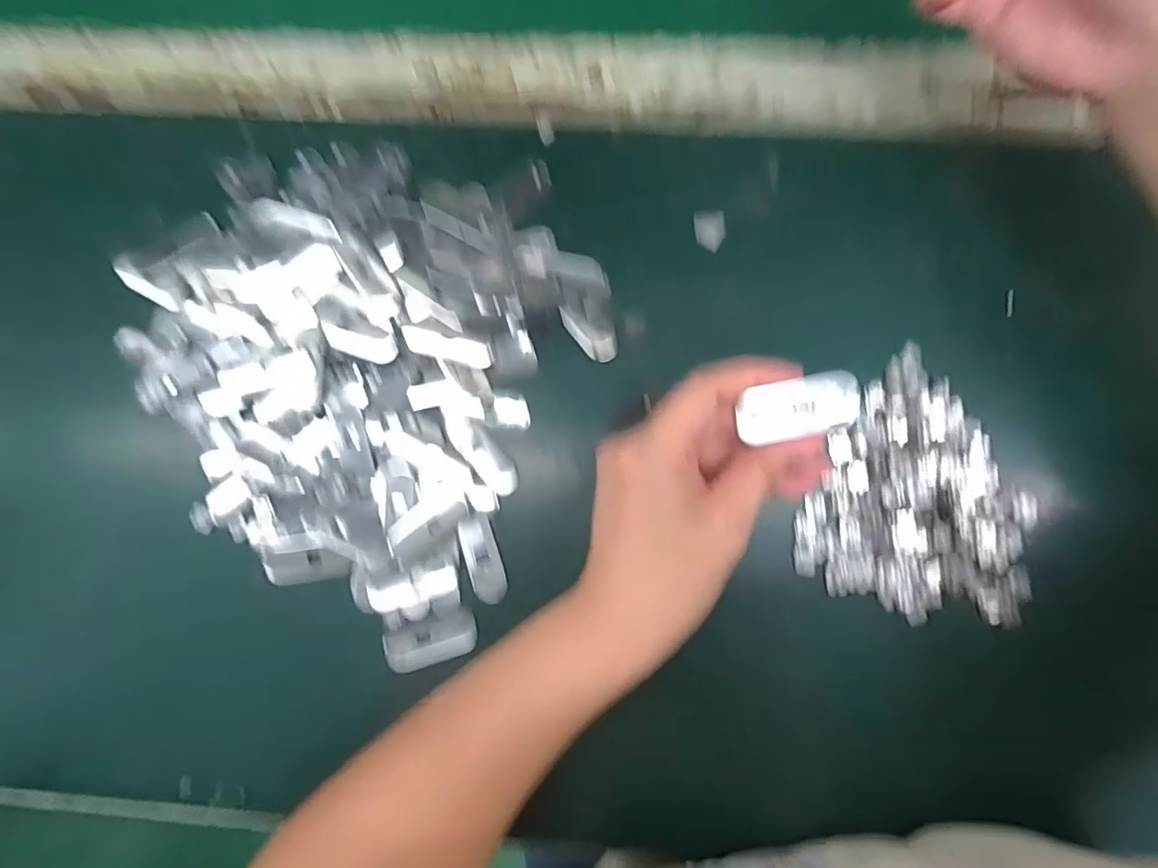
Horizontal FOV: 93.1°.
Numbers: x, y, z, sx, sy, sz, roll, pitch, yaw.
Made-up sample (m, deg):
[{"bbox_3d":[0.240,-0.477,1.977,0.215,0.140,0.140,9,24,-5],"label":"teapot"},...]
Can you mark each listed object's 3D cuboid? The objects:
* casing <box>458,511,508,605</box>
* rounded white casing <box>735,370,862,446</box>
[{"bbox_3d":[-0.052,0.067,0.297,0.019,0.004,0.049,-17,84,1],"label":"casing"},{"bbox_3d":[0.093,-0.011,0.228,0.047,0.004,0.022,-15,84,2],"label":"rounded white casing"}]

